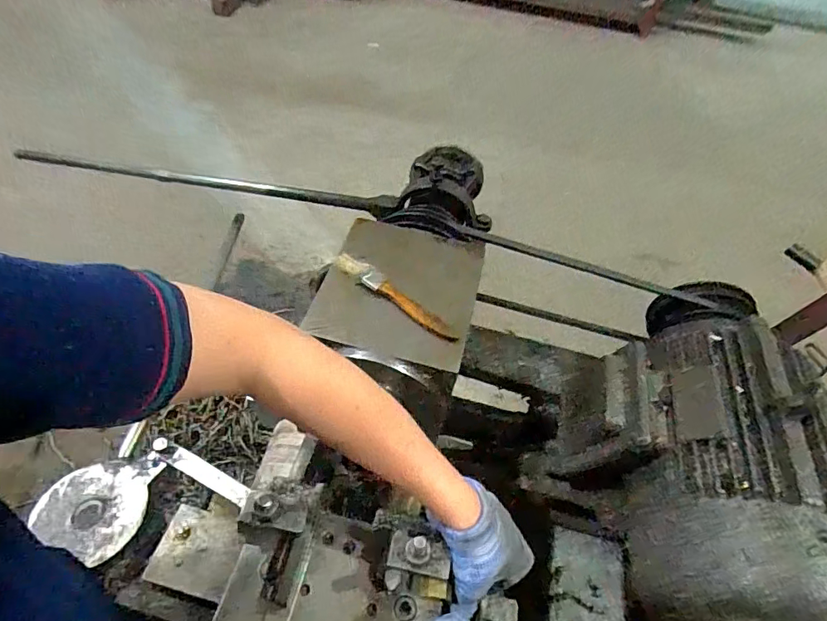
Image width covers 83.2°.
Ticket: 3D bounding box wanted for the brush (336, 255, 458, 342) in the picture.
[{"bbox_3d":[-0.020,-0.017,0.462,0.150,0.012,0.019,35,57,20],"label":"brush"}]

